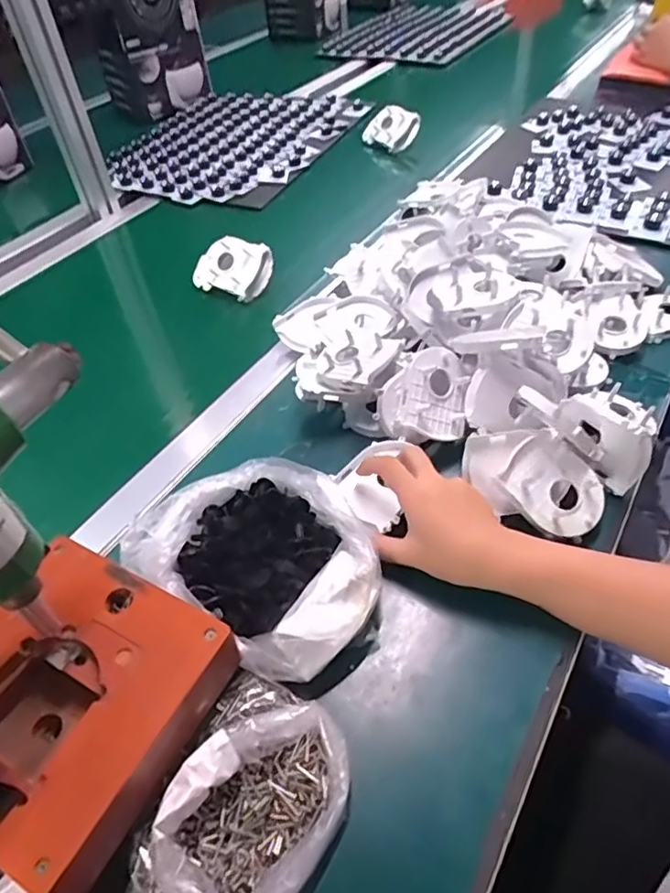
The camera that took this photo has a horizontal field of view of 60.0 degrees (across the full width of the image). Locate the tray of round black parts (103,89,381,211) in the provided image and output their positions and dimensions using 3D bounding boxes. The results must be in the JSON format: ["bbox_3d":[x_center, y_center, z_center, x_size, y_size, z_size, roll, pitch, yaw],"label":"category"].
[{"bbox_3d":[-0.185,-0.560,1.063,0.355,0.037,0.442,15,50,18],"label":"tray of round black parts"}]

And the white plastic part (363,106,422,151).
[{"bbox_3d":[0.099,-0.556,1.015,0.028,0.066,0.112,3,28,-46],"label":"white plastic part"}]

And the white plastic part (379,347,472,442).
[{"bbox_3d":[0.081,-0.046,0.521,0.071,0.035,0.082,5,87,-21],"label":"white plastic part"}]

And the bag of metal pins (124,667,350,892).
[{"bbox_3d":[-0.052,0.206,0.326,0.097,0.041,0.145,16,50,19],"label":"bag of metal pins"}]

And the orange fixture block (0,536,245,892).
[{"bbox_3d":[-0.162,0.149,0.350,0.152,0.042,0.151,20,52,22],"label":"orange fixture block"}]

